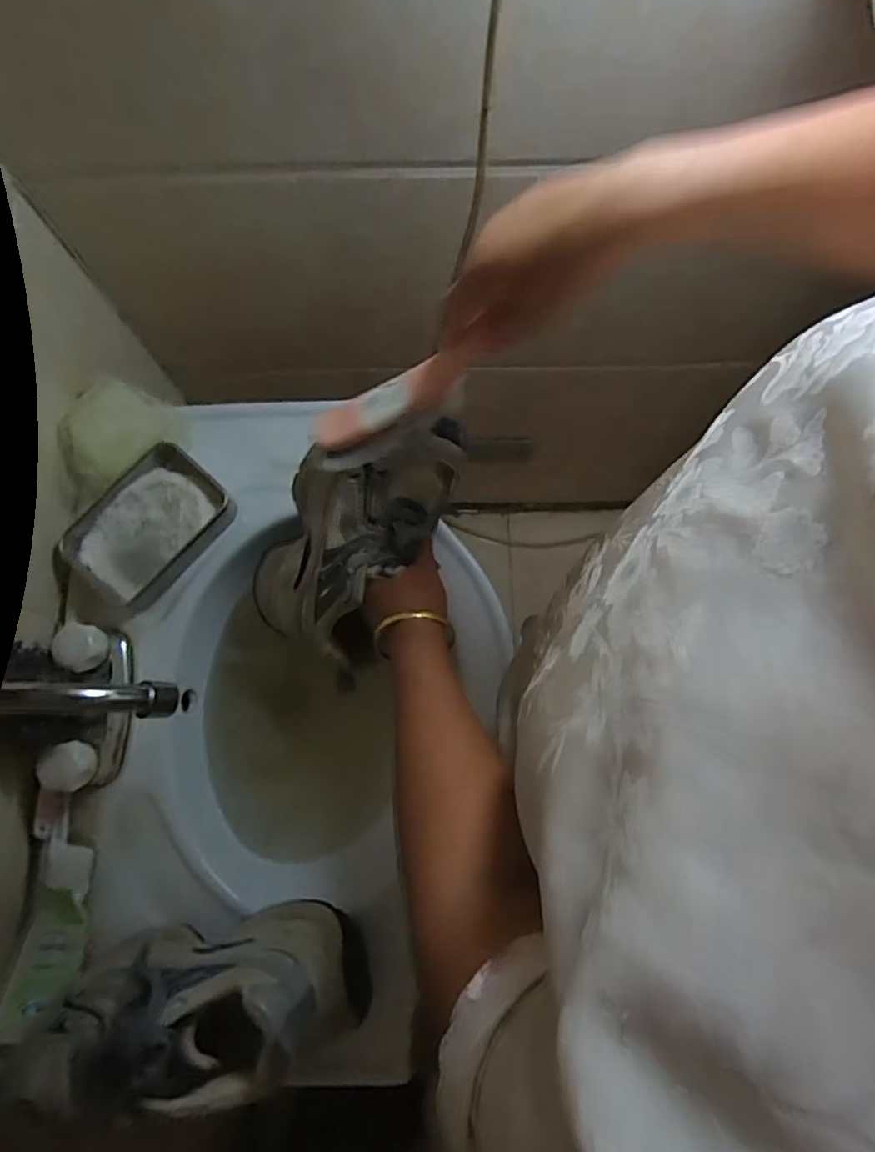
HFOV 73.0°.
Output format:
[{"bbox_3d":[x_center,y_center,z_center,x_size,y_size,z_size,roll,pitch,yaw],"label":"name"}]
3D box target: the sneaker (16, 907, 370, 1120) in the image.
[{"bbox_3d":[-0.184,0.318,0.429,0.232,0.120,0.088,-10,78,-3],"label":"sneaker"}]

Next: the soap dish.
[{"bbox_3d":[-0.277,-0.047,0.567,0.099,0.044,0.147,43,81,8],"label":"soap dish"}]

